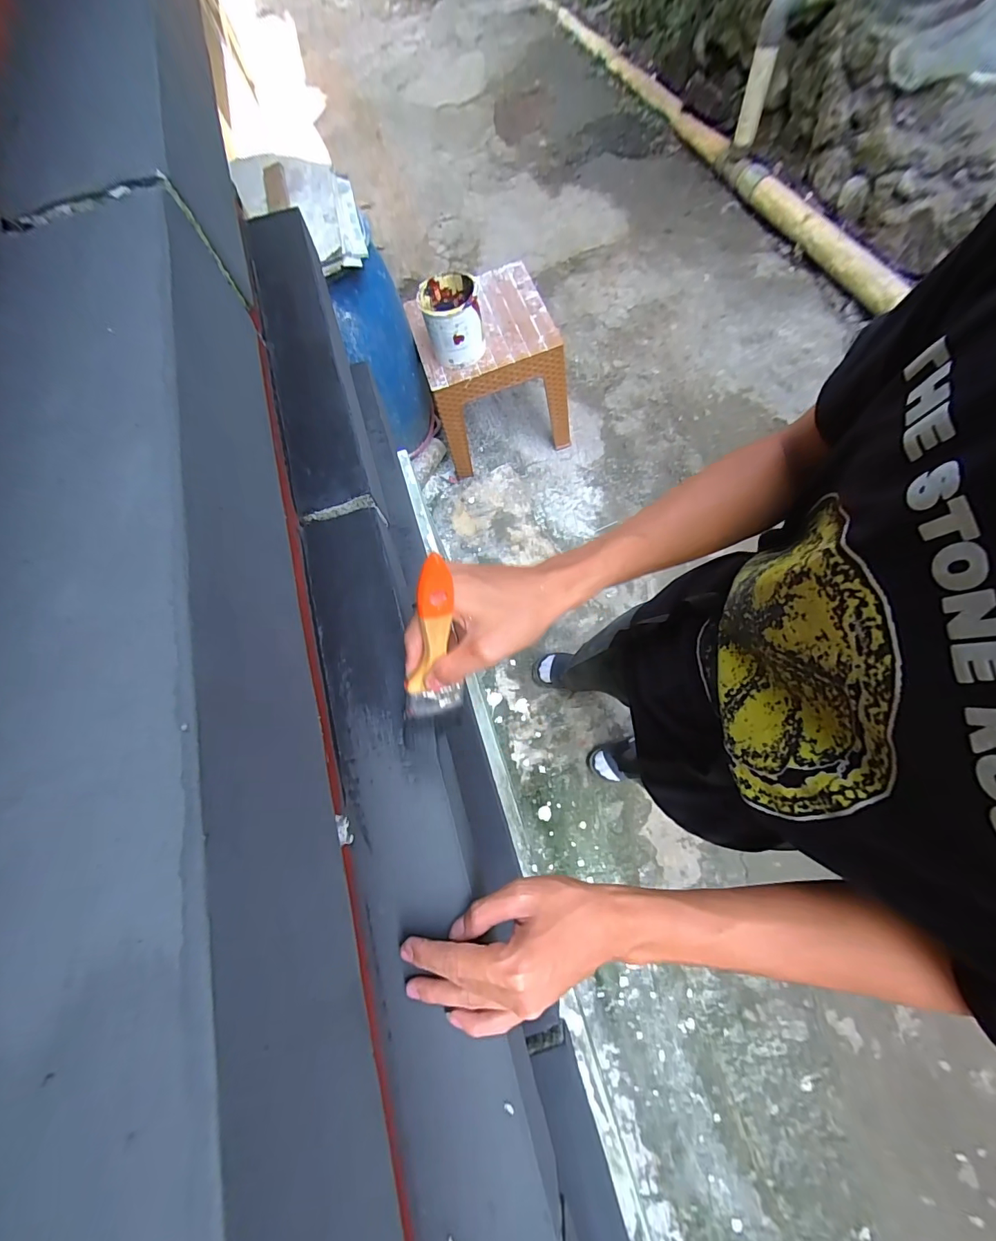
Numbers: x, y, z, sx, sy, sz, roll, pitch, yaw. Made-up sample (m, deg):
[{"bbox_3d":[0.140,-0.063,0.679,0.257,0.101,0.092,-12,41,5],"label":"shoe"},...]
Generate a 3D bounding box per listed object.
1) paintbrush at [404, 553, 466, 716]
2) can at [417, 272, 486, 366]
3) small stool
[{"bbox_3d":[-0.047,0.019,0.325,0.039,0.161,0.027,18,45,9],"label":"paintbrush"},{"bbox_3d":[-0.137,-0.944,1.384,0.184,0.186,0.188,-3,69,7],"label":"can"},{"bbox_3d":[-0.037,-0.946,1.674,0.502,0.468,0.454,-23,68,-1],"label":"small stool"}]

